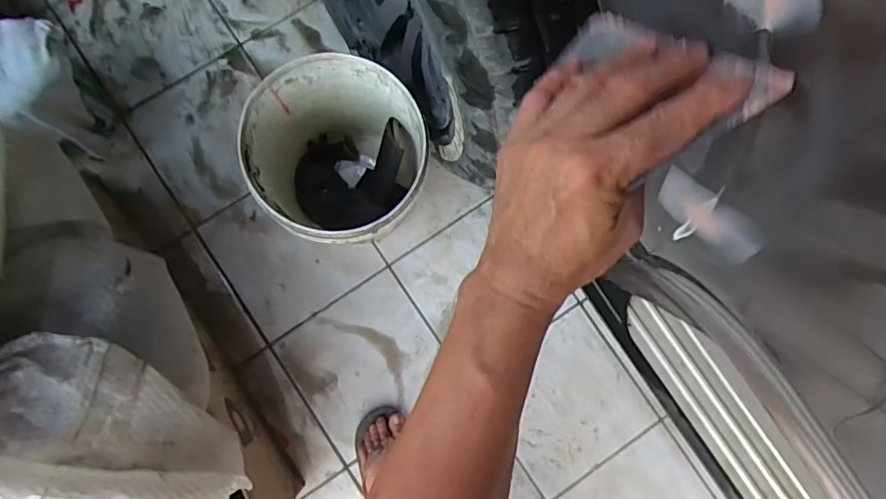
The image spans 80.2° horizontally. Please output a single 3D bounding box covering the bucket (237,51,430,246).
[{"bbox_3d":[-0.182,-0.139,1.019,0.308,0.331,0.290,0,84,-2],"label":"bucket"}]

